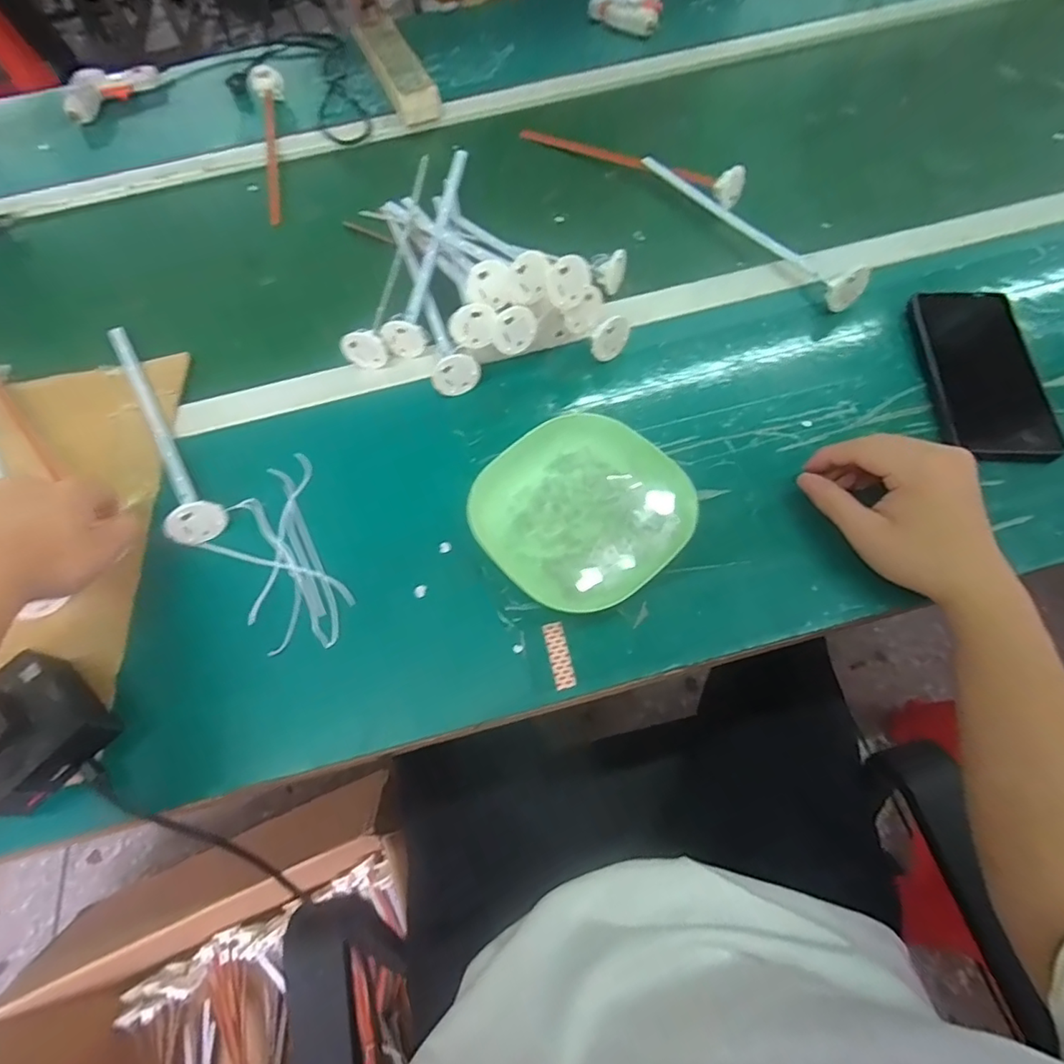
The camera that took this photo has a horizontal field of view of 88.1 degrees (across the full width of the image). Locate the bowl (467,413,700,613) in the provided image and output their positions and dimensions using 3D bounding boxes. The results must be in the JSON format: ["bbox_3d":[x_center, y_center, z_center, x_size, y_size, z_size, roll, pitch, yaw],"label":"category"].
[{"bbox_3d":[0.034,-0.014,0.396,0.132,0.035,0.133,-38,65,-15],"label":"bowl"}]

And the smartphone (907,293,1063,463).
[{"bbox_3d":[0.354,-0.131,0.435,0.078,0.015,0.169,4,62,7],"label":"smartphone"}]

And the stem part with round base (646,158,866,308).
[{"bbox_3d":[0.206,-0.309,0.535,0.031,0.039,0.290,-27,63,-9],"label":"stem part with round base"}]

